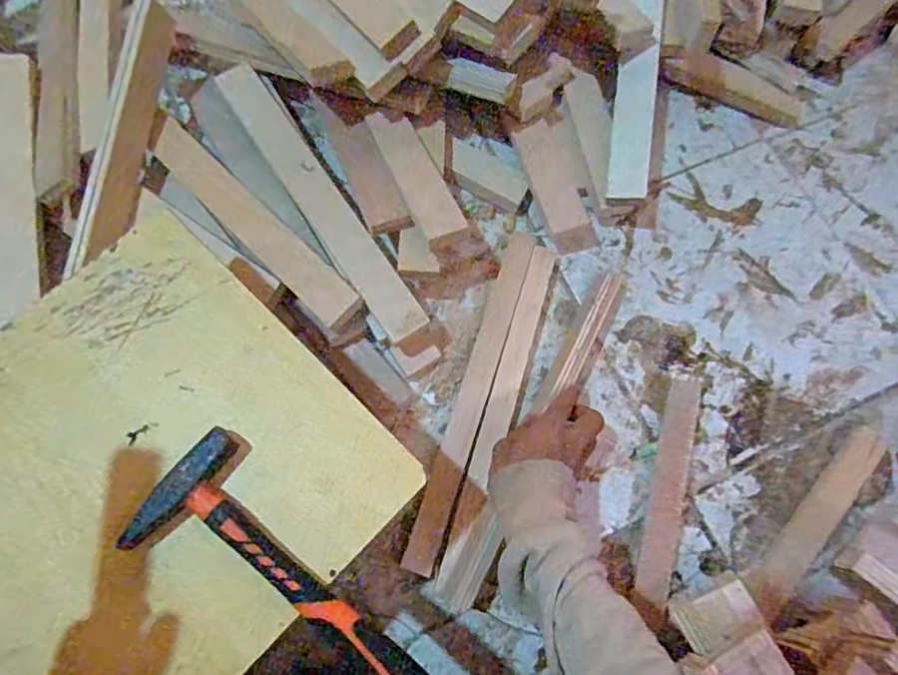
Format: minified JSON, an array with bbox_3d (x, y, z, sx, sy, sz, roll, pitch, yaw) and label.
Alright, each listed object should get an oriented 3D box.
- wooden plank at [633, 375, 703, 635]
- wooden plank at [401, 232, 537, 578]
[{"bbox_3d":[0.202,0.140,0.519,0.032,0.028,0.225,16,74,3],"label":"wooden plank"},{"bbox_3d":[0.025,0.052,0.545,0.028,0.018,0.335,18,74,4],"label":"wooden plank"}]

